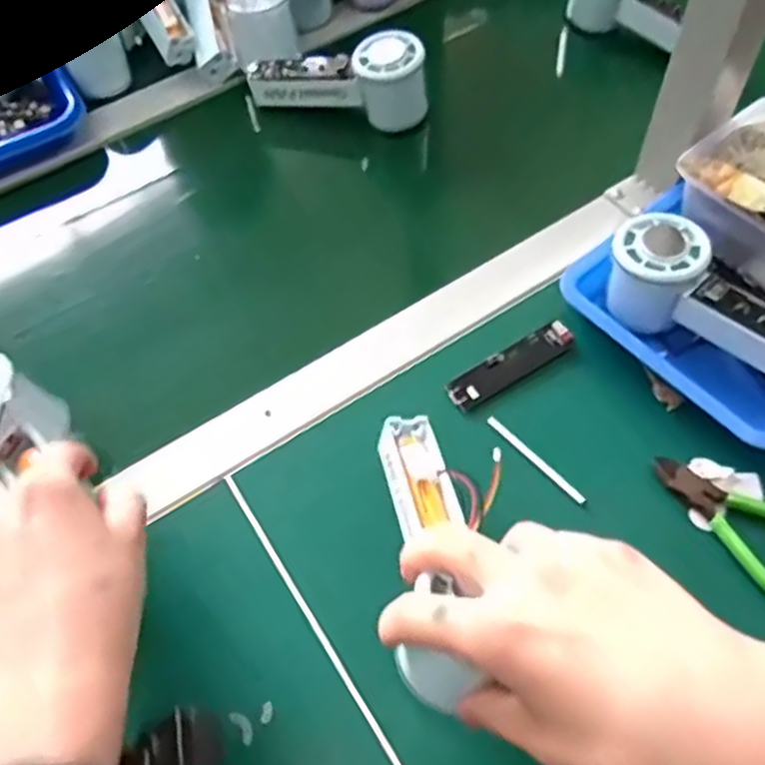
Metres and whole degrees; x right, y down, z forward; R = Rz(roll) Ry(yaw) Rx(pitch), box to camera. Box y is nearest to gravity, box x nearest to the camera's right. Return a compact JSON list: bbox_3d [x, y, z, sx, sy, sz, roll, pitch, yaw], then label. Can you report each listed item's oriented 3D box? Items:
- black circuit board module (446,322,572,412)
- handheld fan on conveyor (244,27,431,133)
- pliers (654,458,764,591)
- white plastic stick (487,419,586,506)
[{"bbox_3d":[0.084,-0.013,0.469,0.090,0.010,0.025,-29,61,-13],"label":"black circuit board module"},{"bbox_3d":[-0.036,-0.260,0.594,0.149,0.054,0.048,14,61,12],"label":"handheld fan on conveyor"},{"bbox_3d":[0.211,0.086,0.405,0.122,0.009,0.054,33,66,21],"label":"pliers"},{"bbox_3d":[0.095,0.047,0.438,0.005,0.004,0.076,-39,66,-18],"label":"white plastic stick"}]

